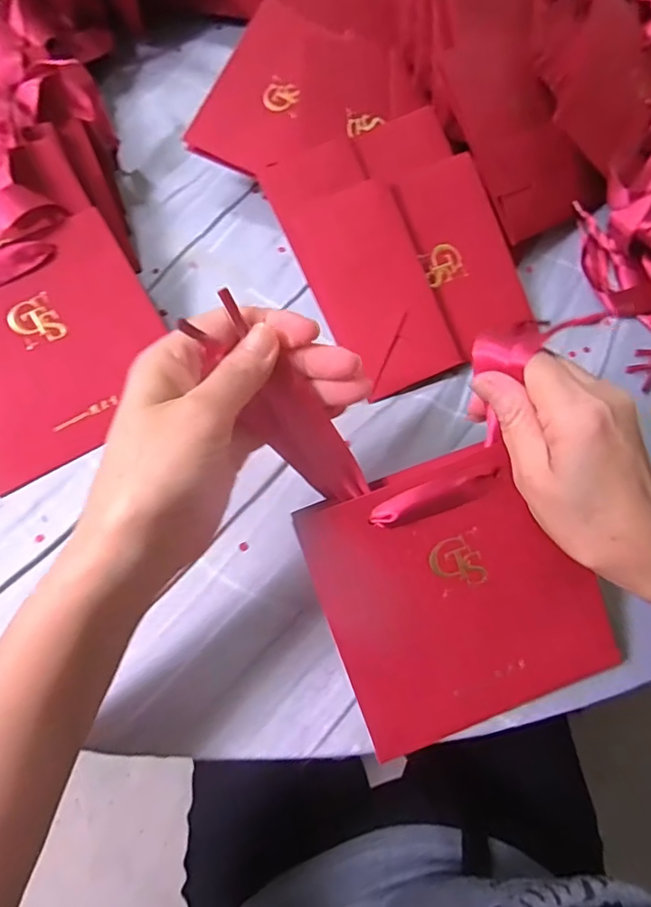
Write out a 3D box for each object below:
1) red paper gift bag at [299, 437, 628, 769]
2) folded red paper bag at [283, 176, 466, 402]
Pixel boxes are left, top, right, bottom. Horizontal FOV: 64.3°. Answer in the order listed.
[{"bbox_3d":[0.070,0.073,0.265,0.134,0.013,0.139,-19,102,-4],"label":"red paper gift bag"},{"bbox_3d":[0.034,-0.112,0.354,0.074,0.010,0.137,-25,93,-4],"label":"folded red paper bag"}]

